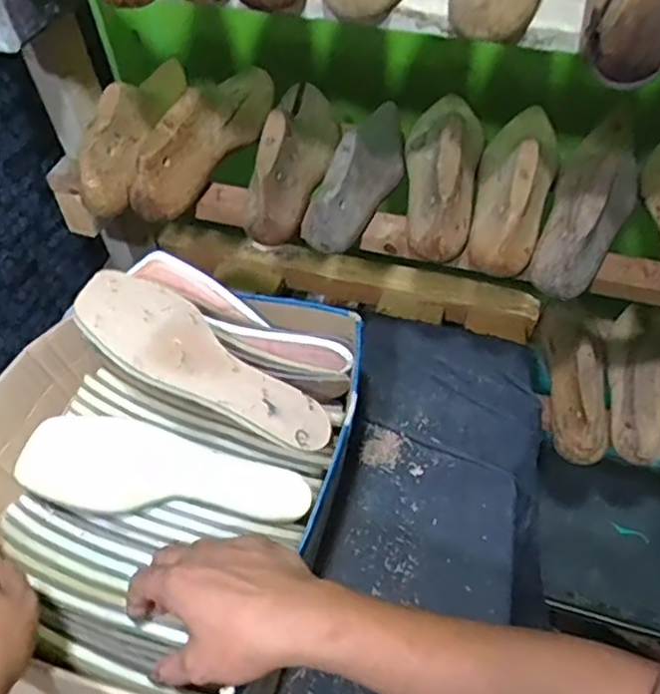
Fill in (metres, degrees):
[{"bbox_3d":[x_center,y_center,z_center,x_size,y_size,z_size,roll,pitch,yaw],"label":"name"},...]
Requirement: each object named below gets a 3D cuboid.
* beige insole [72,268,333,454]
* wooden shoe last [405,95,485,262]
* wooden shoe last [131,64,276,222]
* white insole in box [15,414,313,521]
[{"bbox_3d":[-0.103,0.015,0.527,0.233,0.018,0.079,34,56,-3],"label":"beige insole"},{"bbox_3d":[0.111,-0.180,0.610,0.071,0.070,0.201,7,52,7],"label":"wooden shoe last"},{"bbox_3d":[-0.120,-0.241,0.654,0.064,0.069,0.258,16,54,14],"label":"wooden shoe last"},{"bbox_3d":[-0.135,0.104,0.544,0.235,0.018,0.079,10,57,-21],"label":"white insole in box"}]

